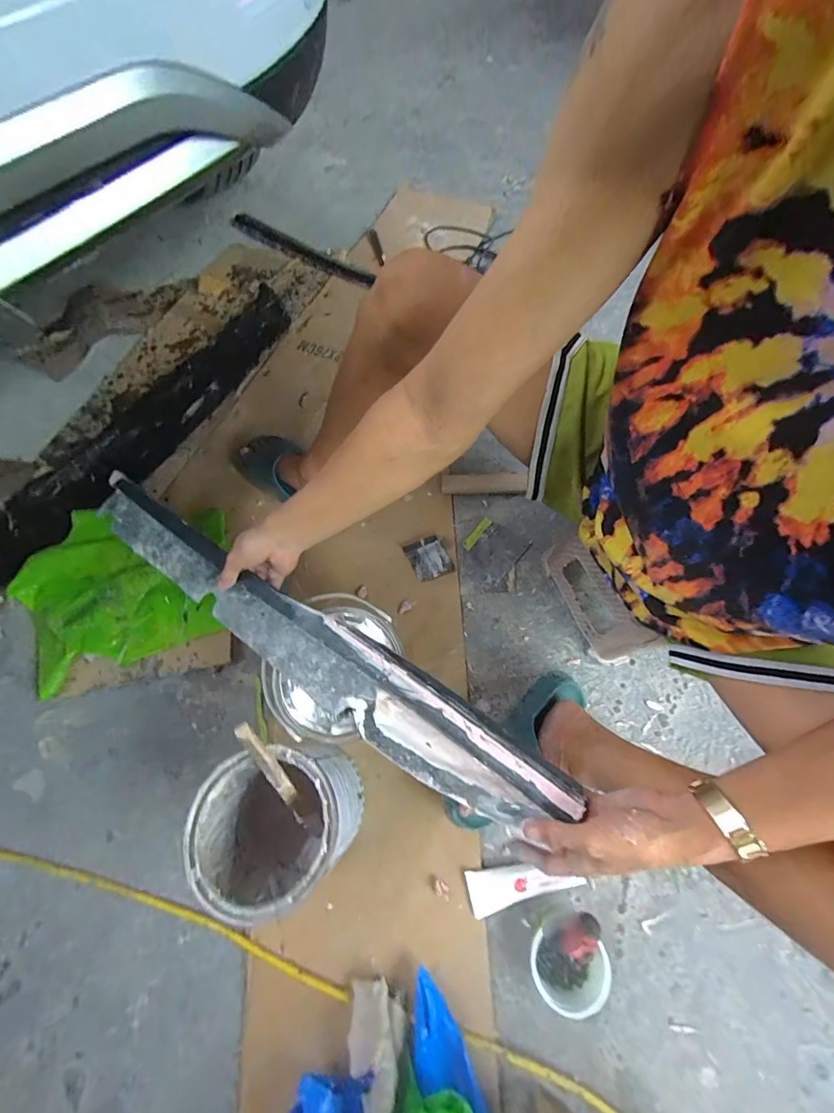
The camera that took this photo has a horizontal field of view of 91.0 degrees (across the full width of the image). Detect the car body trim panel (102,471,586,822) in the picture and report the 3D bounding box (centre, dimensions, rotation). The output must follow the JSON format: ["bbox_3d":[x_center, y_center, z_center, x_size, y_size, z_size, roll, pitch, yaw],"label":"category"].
[{"bbox_3d":[-0.173,0.084,0.514,0.732,0.038,0.086,28,72,21],"label":"car body trim panel"}]

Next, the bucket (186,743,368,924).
[{"bbox_3d":[-0.168,0.334,0.539,0.169,0.211,0.162,-1,69,2],"label":"bucket"}]

